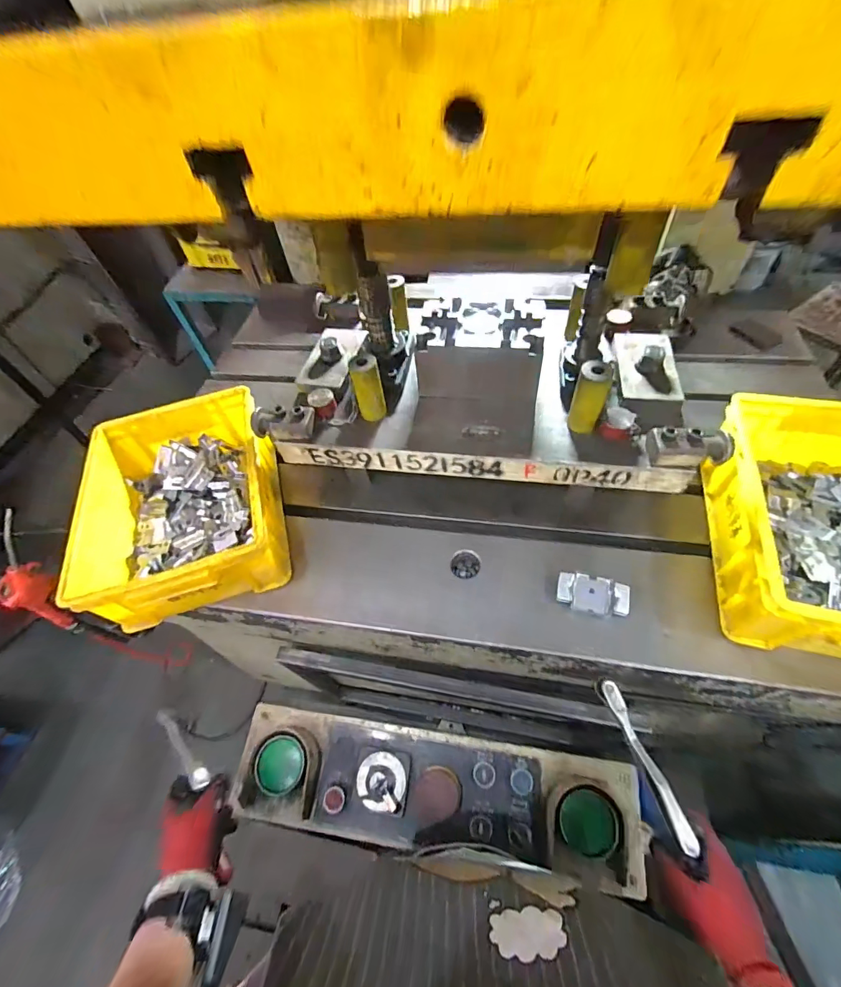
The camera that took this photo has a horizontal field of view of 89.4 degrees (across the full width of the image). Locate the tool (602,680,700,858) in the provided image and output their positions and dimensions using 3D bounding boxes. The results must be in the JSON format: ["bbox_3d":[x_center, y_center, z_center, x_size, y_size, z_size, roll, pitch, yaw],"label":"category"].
[{"bbox_3d":[0.251,0.294,0.472,0.019,0.010,0.166,-15,50,-5],"label":"tool"}]

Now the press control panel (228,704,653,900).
[{"bbox_3d":[0.012,0.406,0.586,0.538,0.080,0.142,4,55,8],"label":"press control panel"}]

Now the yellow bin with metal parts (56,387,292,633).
[{"bbox_3d":[-0.369,0.012,0.676,0.264,0.119,0.344,-15,55,-6],"label":"yellow bin with metal parts"}]

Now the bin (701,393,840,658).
[{"bbox_3d":[0.533,0.041,0.558,0.283,0.123,0.341,8,56,11],"label":"bin"}]

